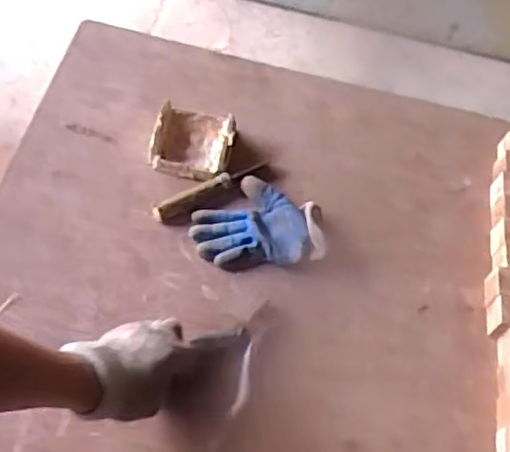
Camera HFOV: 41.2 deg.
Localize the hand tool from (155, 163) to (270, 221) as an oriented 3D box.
[{"bbox_3d":[-0.060,-0.056,0.948,0.188,0.021,0.029,-30,66,-25],"label":"hand tool"}]

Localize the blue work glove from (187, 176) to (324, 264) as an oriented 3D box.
[{"bbox_3d":[0.003,-0.007,0.934,0.180,0.032,0.136,1,57,-9],"label":"blue work glove"}]

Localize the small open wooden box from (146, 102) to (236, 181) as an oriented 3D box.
[{"bbox_3d":[-0.090,-0.123,0.980,0.114,0.039,0.109,16,56,1],"label":"small open wooden box"}]

